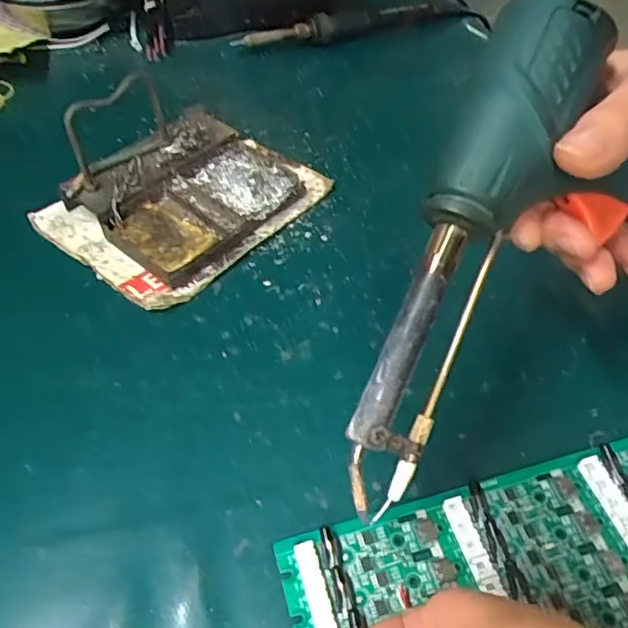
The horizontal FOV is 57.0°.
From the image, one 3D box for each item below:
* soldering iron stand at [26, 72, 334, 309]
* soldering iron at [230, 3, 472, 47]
[{"bbox_3d":[-0.079,-0.090,0.341,0.118,0.070,0.150,34,57,25],"label":"soldering iron stand"},{"bbox_3d":[0.039,-0.251,0.503,0.216,0.023,0.019,-14,51,-11],"label":"soldering iron"}]

